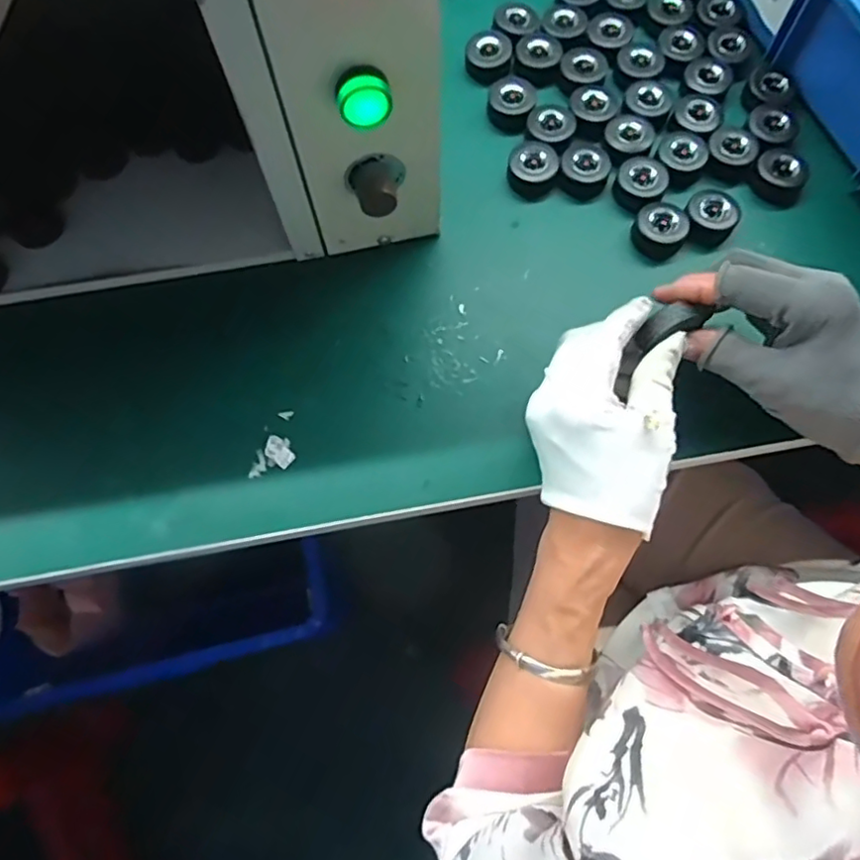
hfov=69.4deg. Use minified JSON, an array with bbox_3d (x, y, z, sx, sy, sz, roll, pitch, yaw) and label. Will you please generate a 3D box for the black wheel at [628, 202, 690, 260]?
[{"bbox_3d":[0.169,-0.147,0.458,0.037,0.019,0.039,-1,74,2],"label":"black wheel"}]

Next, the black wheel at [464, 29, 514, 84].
[{"bbox_3d":[0.048,-0.305,0.508,0.037,0.014,0.041,14,75,6],"label":"black wheel"}]

